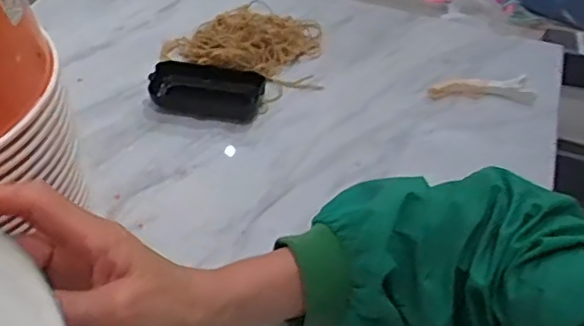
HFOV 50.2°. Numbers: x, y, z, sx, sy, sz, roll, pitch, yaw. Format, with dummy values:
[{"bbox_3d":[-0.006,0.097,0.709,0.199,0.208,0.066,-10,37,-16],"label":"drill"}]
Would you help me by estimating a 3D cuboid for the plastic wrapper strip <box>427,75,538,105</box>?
[{"bbox_3d":[0.195,-0.075,0.640,0.106,0.015,0.028,3,47,-1],"label":"plastic wrapper strip"}]

